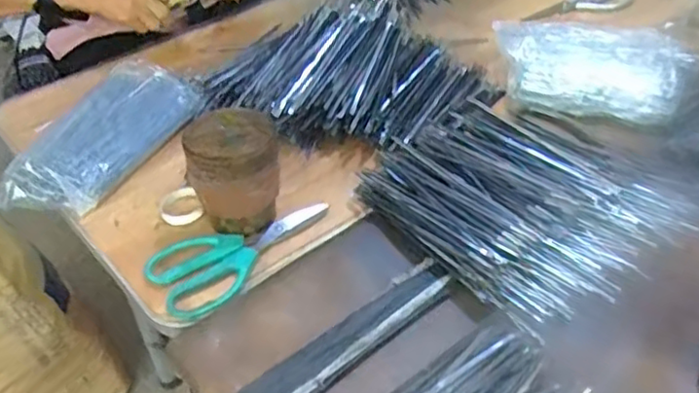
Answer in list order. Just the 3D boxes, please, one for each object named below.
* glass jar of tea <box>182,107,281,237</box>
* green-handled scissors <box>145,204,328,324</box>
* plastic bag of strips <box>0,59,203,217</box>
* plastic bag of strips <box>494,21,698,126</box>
[{"bbox_3d":[-0.112,-0.020,0.642,0.086,0.109,0.093,-1,42,1],"label":"glass jar of tea"},{"bbox_3d":[-0.111,0.046,0.640,0.089,0.014,0.186,29,50,30],"label":"green-handled scissors"},{"bbox_3d":[-0.278,-0.070,0.738,0.111,0.042,0.254,16,45,18],"label":"plastic bag of strips"},{"bbox_3d":[0.312,-0.170,0.819,0.227,0.050,0.205,13,44,16],"label":"plastic bag of strips"}]

